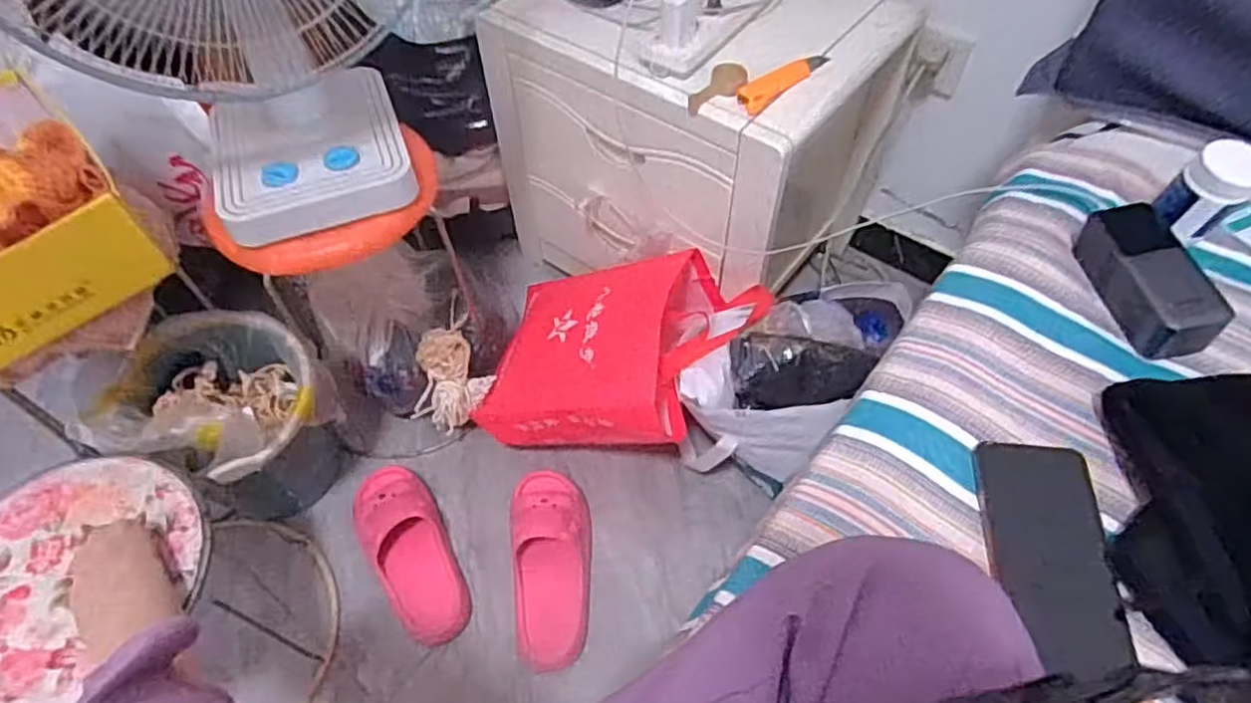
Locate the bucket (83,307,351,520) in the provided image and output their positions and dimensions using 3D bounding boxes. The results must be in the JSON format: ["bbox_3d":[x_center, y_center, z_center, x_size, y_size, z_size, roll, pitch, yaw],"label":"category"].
[{"bbox_3d":[-0.535,0.097,0.990,0.257,0.263,0.219,17,57,13],"label":"bucket"}]

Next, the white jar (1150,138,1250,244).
[{"bbox_3d":[0.515,-0.145,0.624,0.060,0.074,0.050,10,56,9],"label":"white jar"}]

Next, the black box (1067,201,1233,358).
[{"bbox_3d":[0.448,-0.064,0.602,0.055,0.051,0.133,-6,55,-2],"label":"black box"}]

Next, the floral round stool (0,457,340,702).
[{"bbox_3d":[-0.565,0.304,0.836,0.319,0.316,0.282,-7,55,-3],"label":"floral round stool"}]

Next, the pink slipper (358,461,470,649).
[{"bbox_3d":[-0.306,0.281,0.997,0.102,0.079,0.260,-26,58,-16],"label":"pink slipper"}]

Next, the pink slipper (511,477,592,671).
[{"bbox_3d":[-0.103,0.293,0.984,0.110,0.079,0.269,-7,55,-3],"label":"pink slipper"}]

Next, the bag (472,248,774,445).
[{"bbox_3d":[-0.013,0.003,1.041,0.427,0.141,0.286,-9,66,32],"label":"bag"}]

